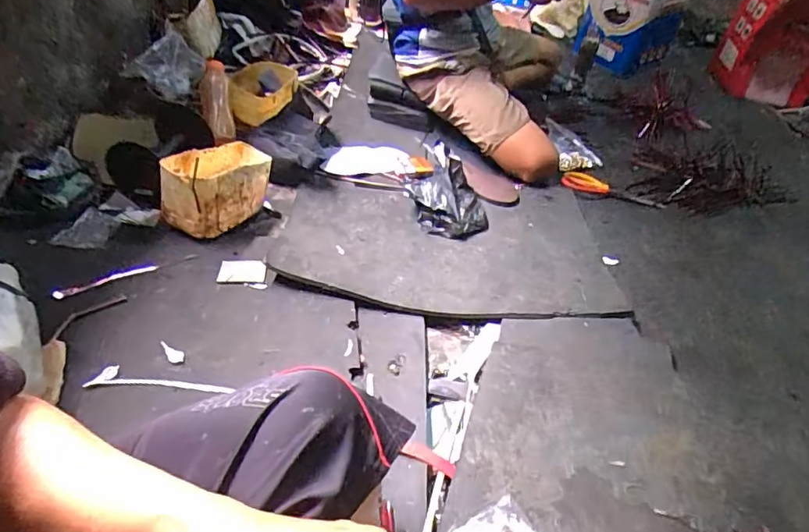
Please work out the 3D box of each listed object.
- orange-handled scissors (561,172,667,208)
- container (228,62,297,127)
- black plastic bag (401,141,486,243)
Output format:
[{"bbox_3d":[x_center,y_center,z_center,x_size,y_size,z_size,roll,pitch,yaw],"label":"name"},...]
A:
[{"bbox_3d":[0.494,-0.183,1.252,0.237,0.024,0.073,13,43,9],"label":"orange-handled scissors"},{"bbox_3d":[-0.338,-0.417,1.259,0.154,0.085,0.208,-2,43,-8],"label":"container"},{"bbox_3d":[0.085,-0.164,1.118,0.161,0.071,0.243,-10,44,-16],"label":"black plastic bag"}]

